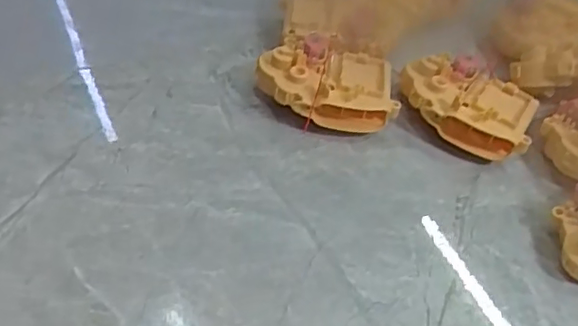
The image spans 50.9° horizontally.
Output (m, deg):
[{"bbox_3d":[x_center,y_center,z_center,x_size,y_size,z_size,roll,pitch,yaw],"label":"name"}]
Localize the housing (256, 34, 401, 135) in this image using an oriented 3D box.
[{"bbox_3d":[0.028,-0.059,0.453,0.100,0.040,0.067,7,47,0],"label":"housing"}]

